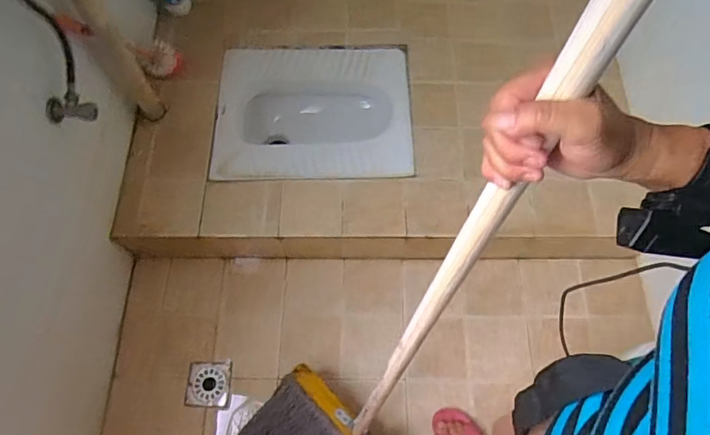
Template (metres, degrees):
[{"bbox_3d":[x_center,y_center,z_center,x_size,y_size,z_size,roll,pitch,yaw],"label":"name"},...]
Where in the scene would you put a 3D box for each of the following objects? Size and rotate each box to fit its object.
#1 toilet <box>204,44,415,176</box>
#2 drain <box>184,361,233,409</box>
[{"bbox_3d":[-0.112,-0.258,1.343,0.510,0.162,0.399,1,65,0],"label":"toilet"},{"bbox_3d":[-0.339,0.388,1.139,0.099,0.006,0.103,4,56,-11],"label":"drain"}]

